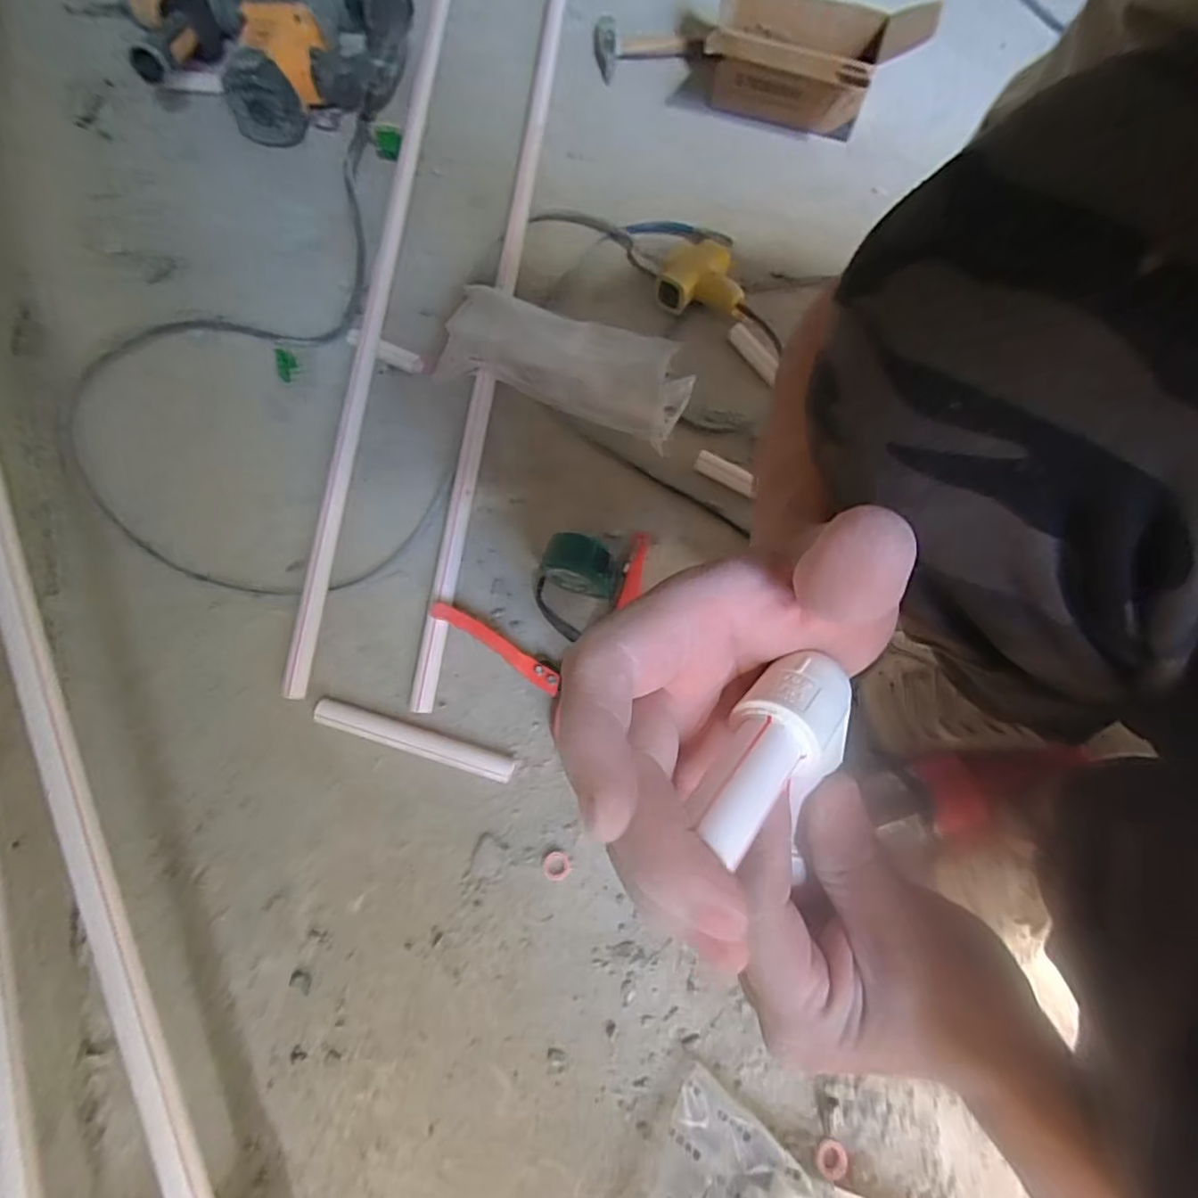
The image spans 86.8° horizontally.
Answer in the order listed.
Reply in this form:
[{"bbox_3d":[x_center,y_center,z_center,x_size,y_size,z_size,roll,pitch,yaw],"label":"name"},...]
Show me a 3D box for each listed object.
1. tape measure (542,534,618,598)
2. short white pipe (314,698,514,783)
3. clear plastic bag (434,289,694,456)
[{"bbox_3d":[-0.015,-0.024,0.560,0.062,0.064,0.038,20,71,7],"label":"tape measure"},{"bbox_3d":[-0.153,0.118,0.529,0.169,0.020,0.023,16,70,4],"label":"short white pipe"},{"bbox_3d":[-0.025,-0.234,0.631,0.240,0.072,0.128,18,71,6],"label":"clear plastic bag"}]

